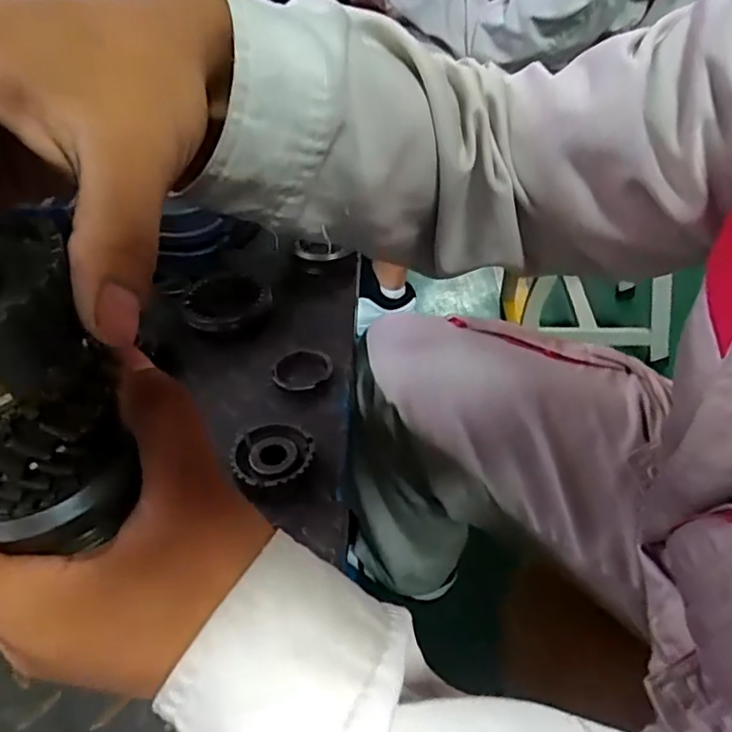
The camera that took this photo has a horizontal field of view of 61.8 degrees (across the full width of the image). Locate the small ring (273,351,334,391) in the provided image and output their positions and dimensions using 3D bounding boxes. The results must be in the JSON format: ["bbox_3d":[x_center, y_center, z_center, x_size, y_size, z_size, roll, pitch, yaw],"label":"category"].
[{"bbox_3d":[-0.053,0.004,0.498,0.048,0.012,0.046,-2,41,2],"label":"small ring"}]

